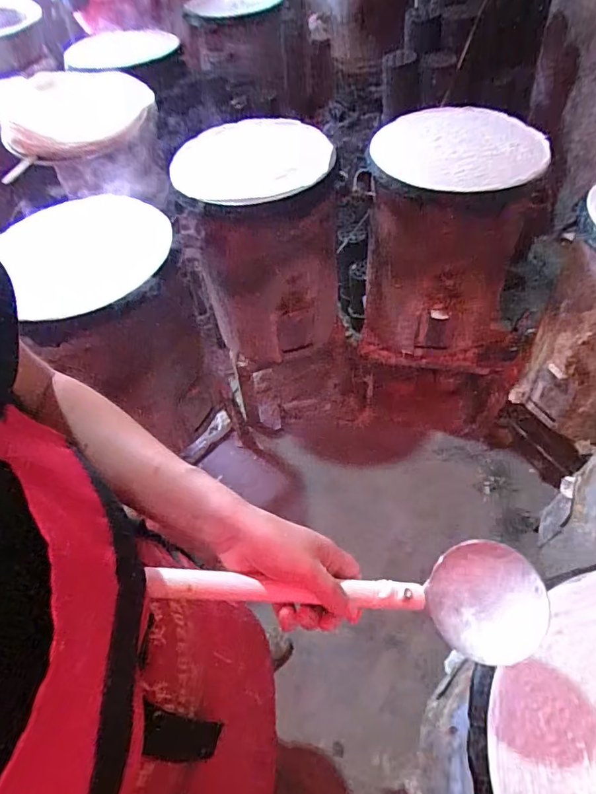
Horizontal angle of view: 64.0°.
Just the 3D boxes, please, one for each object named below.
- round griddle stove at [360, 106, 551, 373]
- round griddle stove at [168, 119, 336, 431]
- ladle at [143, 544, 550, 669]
[{"bbox_3d":[0.369,-0.377,1.235,0.376,0.526,0.361,6,54,10],"label":"round griddle stove"},{"bbox_3d":[-0.085,-0.356,1.384,0.346,0.696,0.462,-17,54,-8],"label":"round griddle stove"},{"bbox_3d":[0.044,0.155,0.386,0.315,0.063,0.088,10,52,-13],"label":"ladle"}]

